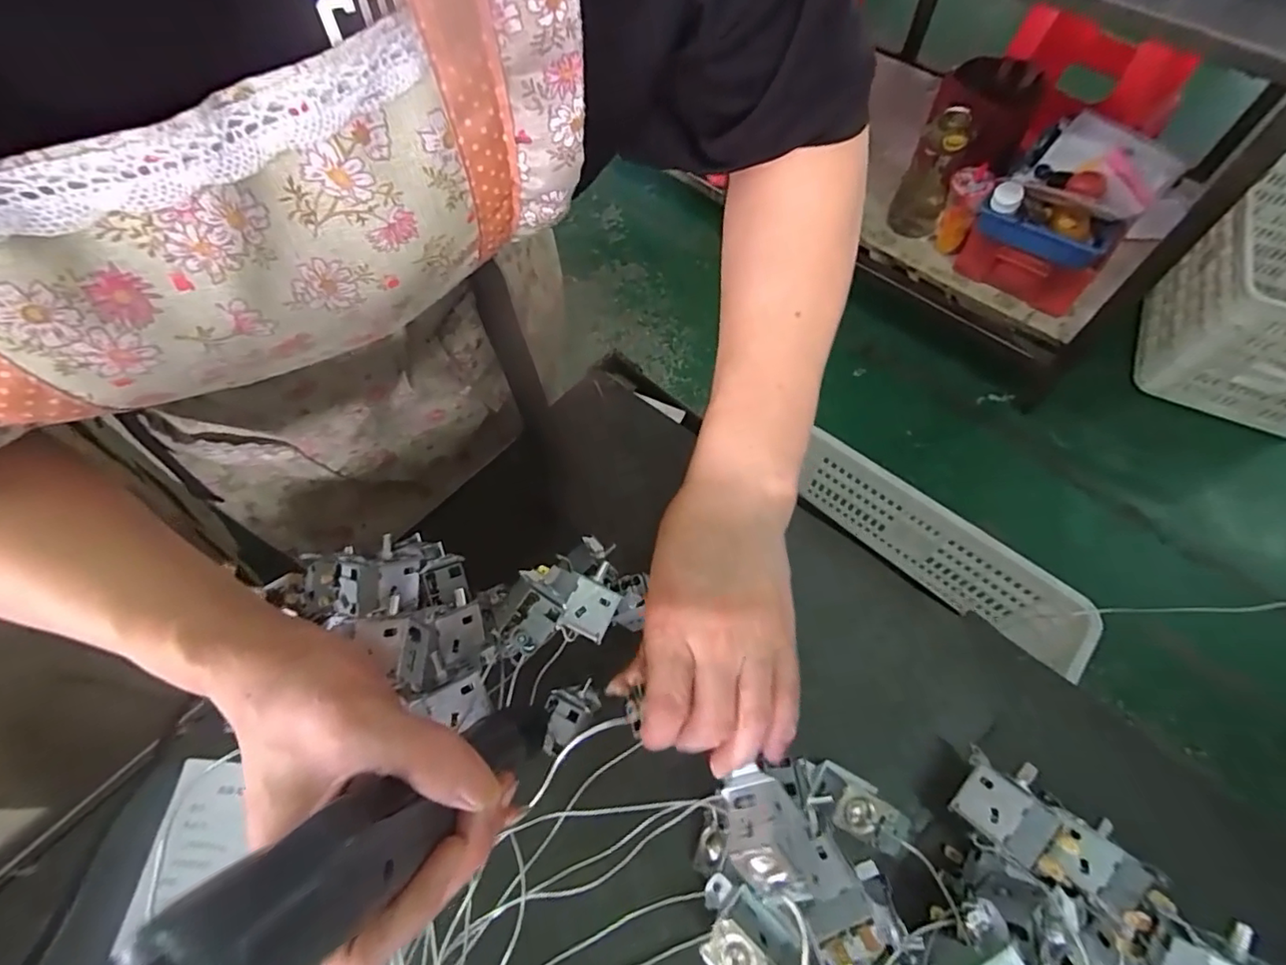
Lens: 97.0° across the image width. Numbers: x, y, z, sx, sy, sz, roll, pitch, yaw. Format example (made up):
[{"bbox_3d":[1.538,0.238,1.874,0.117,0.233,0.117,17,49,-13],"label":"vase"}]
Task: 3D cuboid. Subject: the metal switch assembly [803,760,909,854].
[{"bbox_3d":[0.122,0.185,0.327,0.059,0.015,0.028,30,67,16],"label":"metal switch assembly"}]

